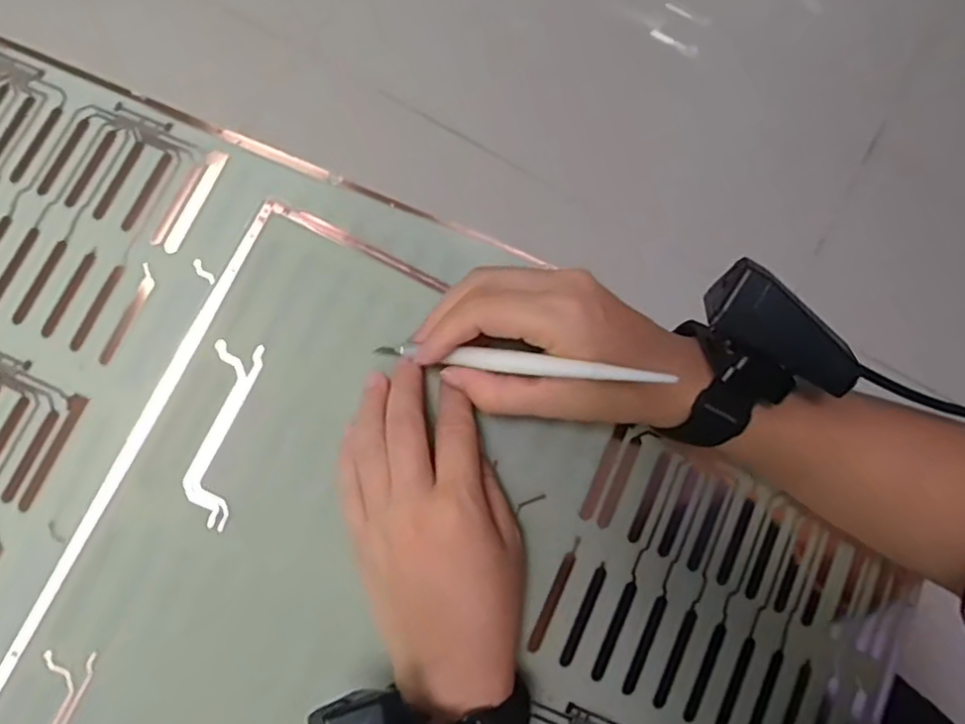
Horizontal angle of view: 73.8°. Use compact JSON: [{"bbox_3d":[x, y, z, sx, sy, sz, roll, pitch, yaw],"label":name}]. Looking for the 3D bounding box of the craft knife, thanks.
[{"bbox_3d":[0.011,0.000,0.302,0.145,0.008,0.006,6,78,27],"label":"craft knife"}]

